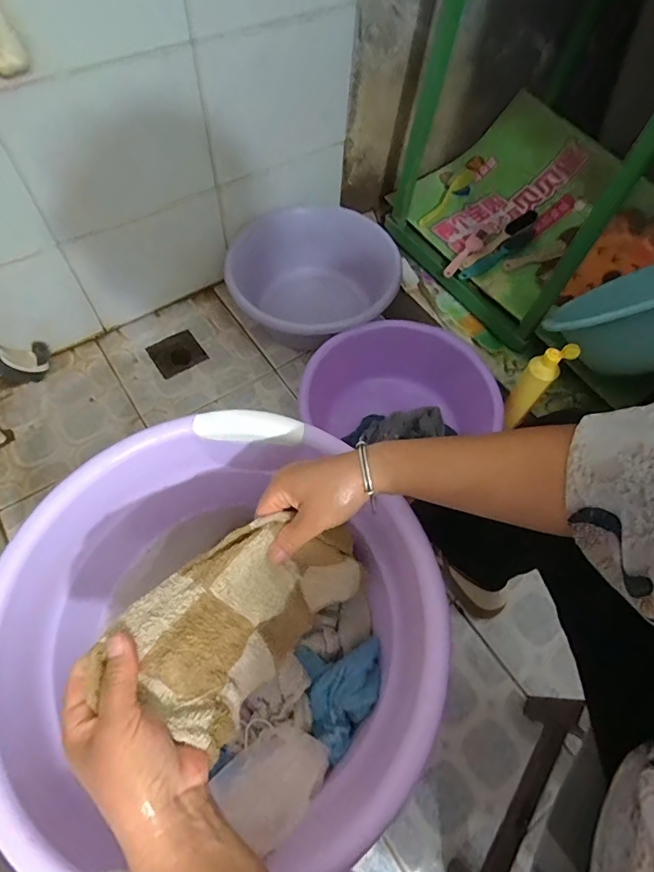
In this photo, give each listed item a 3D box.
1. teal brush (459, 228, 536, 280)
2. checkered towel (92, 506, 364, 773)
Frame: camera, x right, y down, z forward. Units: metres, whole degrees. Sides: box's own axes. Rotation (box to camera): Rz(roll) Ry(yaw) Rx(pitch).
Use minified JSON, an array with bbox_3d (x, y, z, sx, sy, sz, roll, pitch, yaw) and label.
[{"bbox_3d":[0.431,-0.452,1.153,0.230,0.027,0.039,-33,70,-19],"label":"teal brush"},{"bbox_3d":[-0.058,0.137,0.391,0.103,0.123,0.185,39,67,15],"label":"checkered towel"}]

